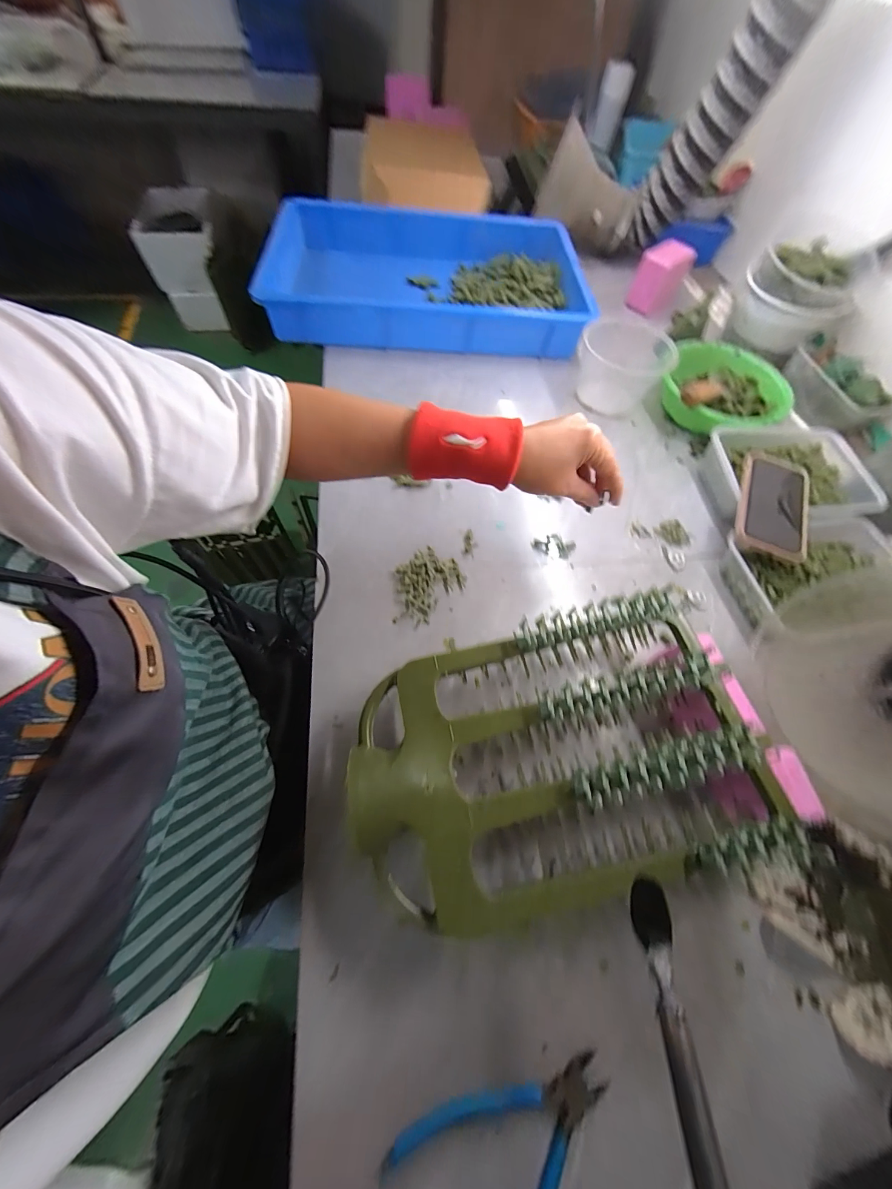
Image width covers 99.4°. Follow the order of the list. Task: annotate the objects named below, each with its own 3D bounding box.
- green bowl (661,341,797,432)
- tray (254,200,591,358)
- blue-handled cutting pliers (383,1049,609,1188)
[{"bbox_3d":[0.450,-0.329,0.611,0.186,0.061,0.211,25,63,10],"label":"green bowl"},{"bbox_3d":[-0.030,-0.595,0.721,0.565,0.091,0.364,2,61,-3],"label":"tray"},{"bbox_3d":[0.046,0.381,0.241,0.148,0.010,0.093,-12,63,-10],"label":"blue-handled cutting pliers"}]

